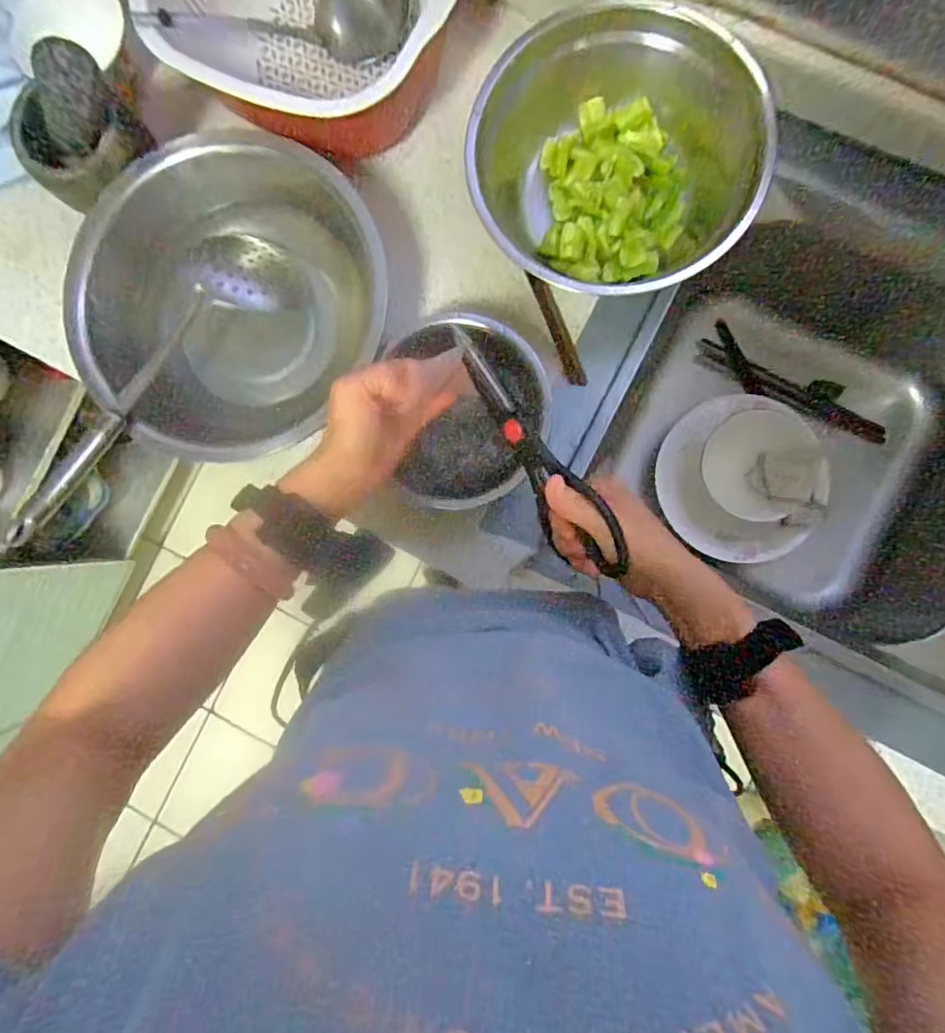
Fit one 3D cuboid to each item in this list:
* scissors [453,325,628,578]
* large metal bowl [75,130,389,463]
[{"bbox_3d":[0.039,-0.045,0.394,0.041,0.055,0.199,-33,79,3],"label":"scissors"},{"bbox_3d":[-0.215,-0.201,0.513,0.263,0.083,0.244,0,88,4],"label":"large metal bowl"}]

